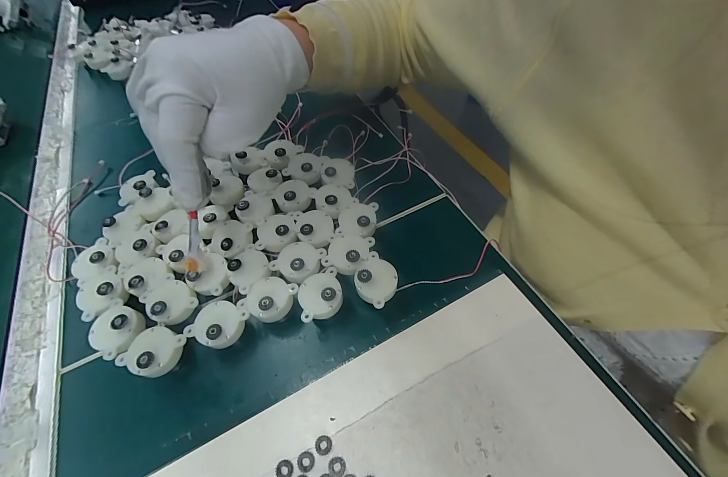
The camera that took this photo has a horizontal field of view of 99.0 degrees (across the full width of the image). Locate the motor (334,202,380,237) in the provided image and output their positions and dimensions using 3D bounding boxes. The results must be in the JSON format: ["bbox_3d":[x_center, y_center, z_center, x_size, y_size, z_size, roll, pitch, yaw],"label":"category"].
[{"bbox_3d":[-0.005,-0.012,0.274,0.032,0.030,0.039,4,57,7],"label":"motor"}]

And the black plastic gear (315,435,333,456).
[{"bbox_3d":[-0.026,0.130,0.196,0.011,0.004,0.011,-2,57,3],"label":"black plastic gear"}]

